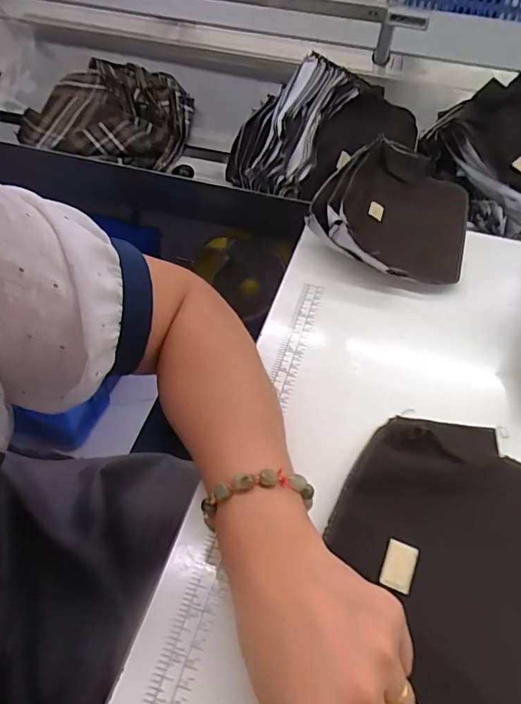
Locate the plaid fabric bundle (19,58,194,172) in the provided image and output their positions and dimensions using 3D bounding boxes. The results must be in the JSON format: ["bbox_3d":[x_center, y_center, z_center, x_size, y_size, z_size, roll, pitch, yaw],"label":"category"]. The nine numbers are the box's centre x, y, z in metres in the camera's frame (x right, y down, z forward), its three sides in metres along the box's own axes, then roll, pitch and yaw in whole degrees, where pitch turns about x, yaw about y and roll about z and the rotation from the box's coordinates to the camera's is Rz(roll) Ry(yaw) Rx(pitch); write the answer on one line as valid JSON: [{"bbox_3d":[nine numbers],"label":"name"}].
[{"bbox_3d":[-0.259,-0.407,0.814,0.283,0.098,0.161,14,48,8],"label":"plaid fabric bundle"}]

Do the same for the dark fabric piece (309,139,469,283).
[{"bbox_3d":[0.163,-0.177,0.577,0.178,0.044,0.256,17,48,11],"label":"dark fabric piece"}]

